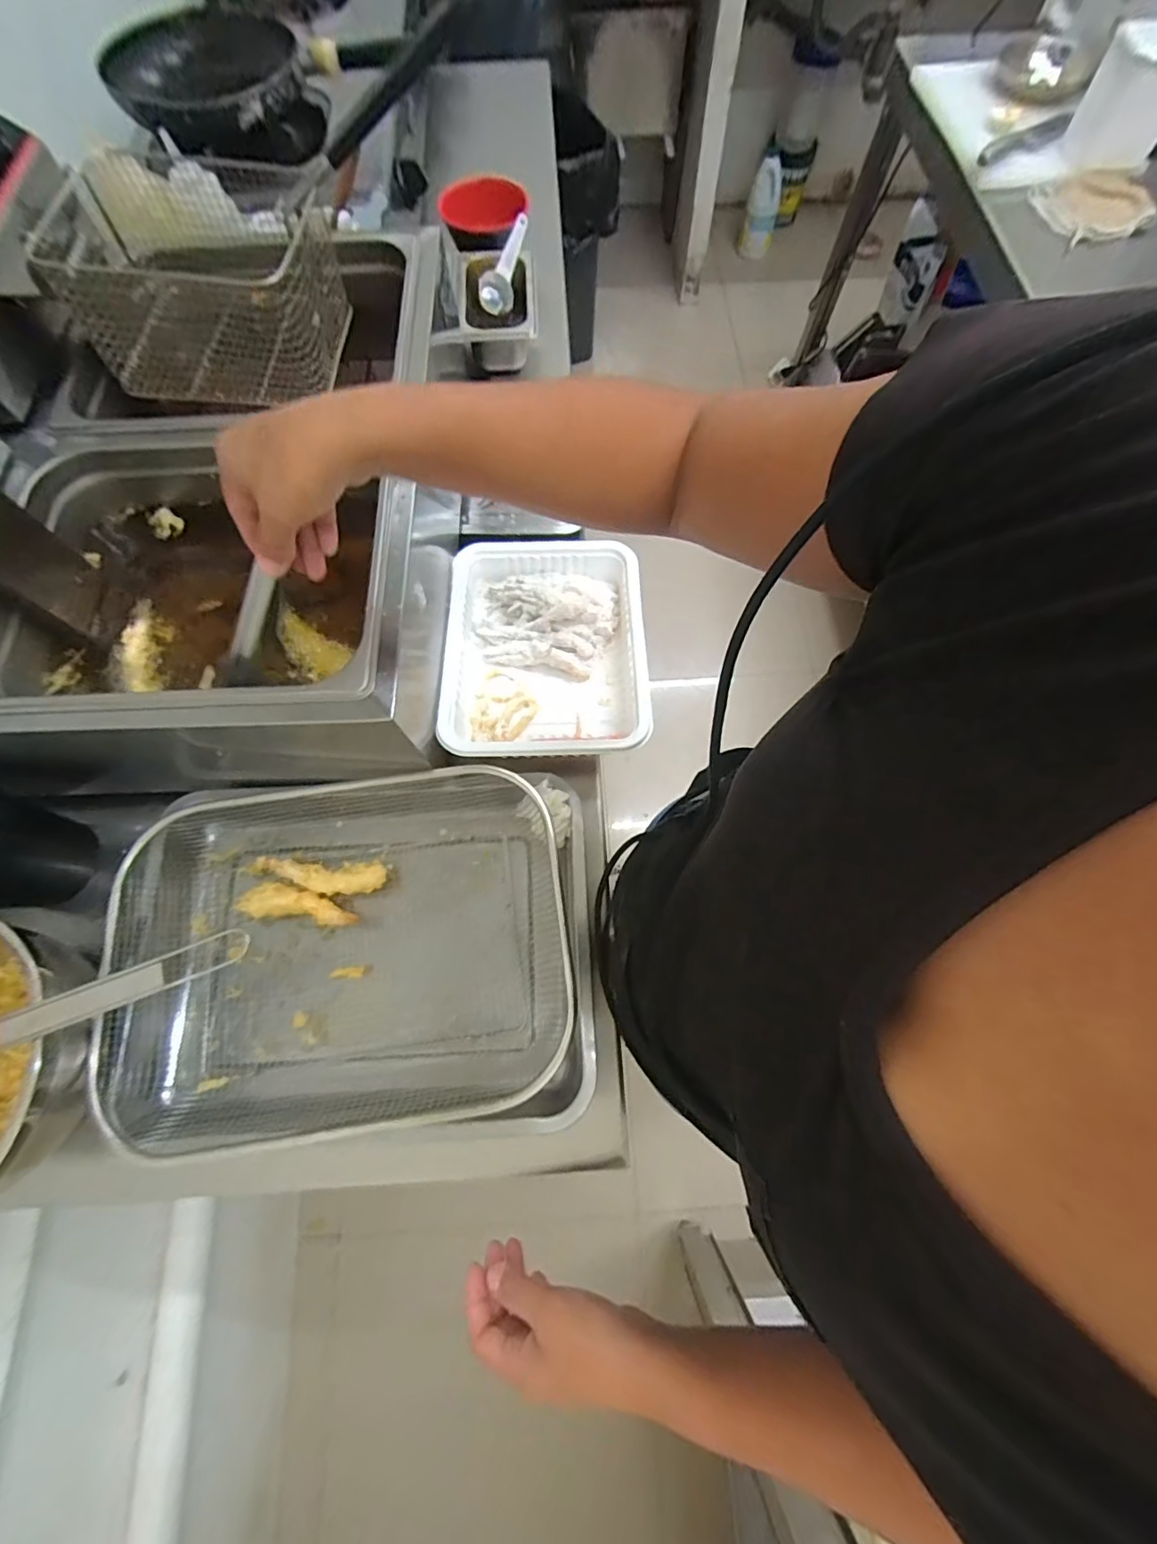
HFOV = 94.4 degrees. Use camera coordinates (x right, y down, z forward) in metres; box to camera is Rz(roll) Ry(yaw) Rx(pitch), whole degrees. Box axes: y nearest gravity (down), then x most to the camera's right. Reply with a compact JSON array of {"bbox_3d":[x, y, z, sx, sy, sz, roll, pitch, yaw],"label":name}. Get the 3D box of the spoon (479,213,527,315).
[{"bbox_3d":[-0.098,-0.699,0.745,0.050,0.032,0.105,30,107,10],"label":"spoon"}]

